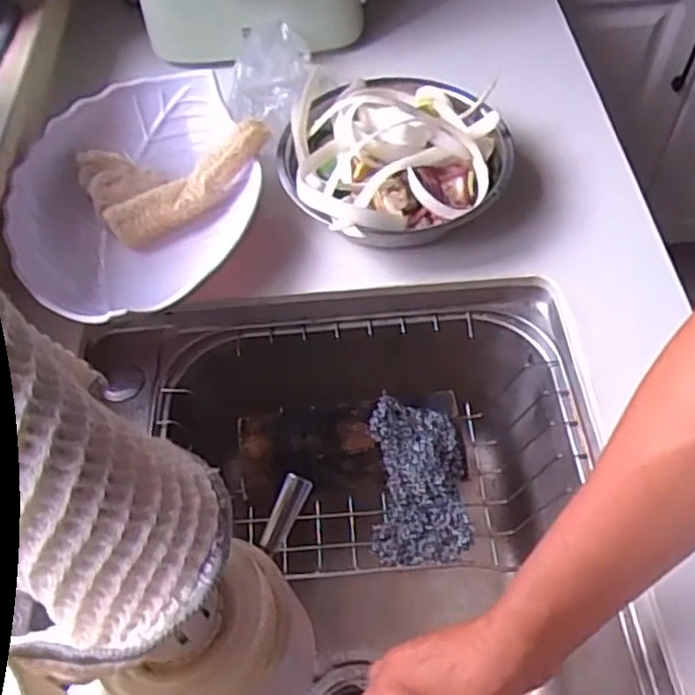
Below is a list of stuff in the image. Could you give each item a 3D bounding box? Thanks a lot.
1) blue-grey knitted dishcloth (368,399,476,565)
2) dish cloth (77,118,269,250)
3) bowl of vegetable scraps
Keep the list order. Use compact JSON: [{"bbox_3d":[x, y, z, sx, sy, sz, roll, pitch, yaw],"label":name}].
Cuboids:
[{"bbox_3d":[0.060,0.109,0.594,0.077,0.032,0.138,-2,57,1],"label":"blue-grey knitted dishcloth"},{"bbox_3d":[-0.167,-0.176,0.650,0.154,0.063,0.127,-30,60,-16],"label":"dish cloth"},{"bbox_3d":[0.041,-0.170,0.636,0.197,0.075,0.200,-1,57,2],"label":"bowl of vegetable scraps"}]

